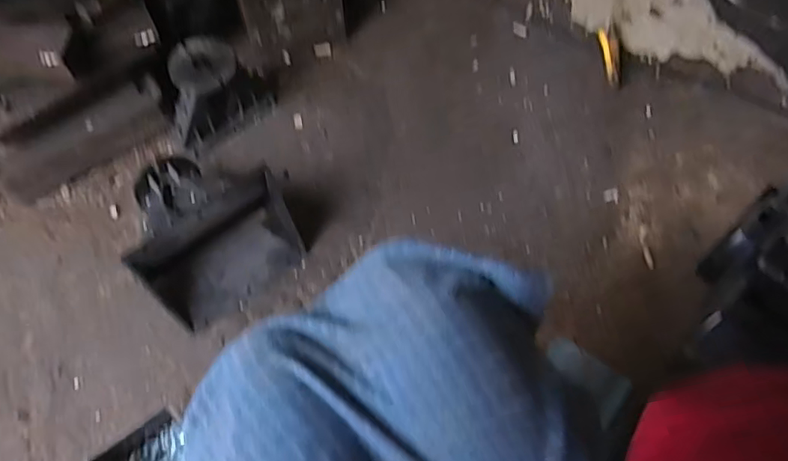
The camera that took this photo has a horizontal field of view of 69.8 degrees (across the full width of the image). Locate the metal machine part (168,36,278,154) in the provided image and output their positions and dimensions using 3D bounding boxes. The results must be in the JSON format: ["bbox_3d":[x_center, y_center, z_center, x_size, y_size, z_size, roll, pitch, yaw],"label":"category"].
[{"bbox_3d":[-0.325,-0.254,1.052,0.196,0.151,0.138,-15,65,-9],"label":"metal machine part"}]

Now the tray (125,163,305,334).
[{"bbox_3d":[-0.261,0.037,0.880,0.229,0.214,0.086,-35,69,-17],"label":"tray"}]

